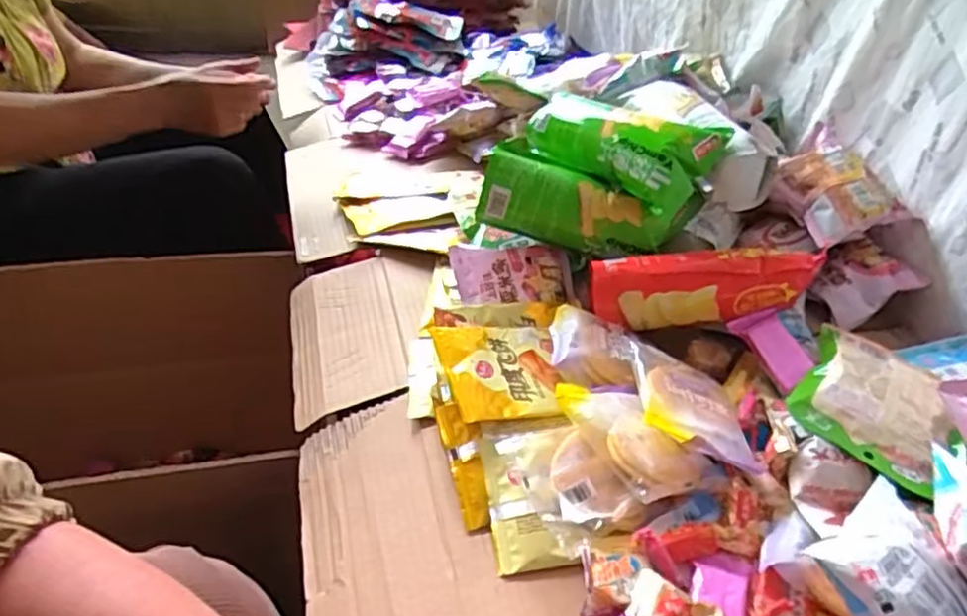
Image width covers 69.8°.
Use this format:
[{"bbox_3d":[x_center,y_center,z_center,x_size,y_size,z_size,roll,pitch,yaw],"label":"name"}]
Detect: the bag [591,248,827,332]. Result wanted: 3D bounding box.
[{"bbox_3d":[0.199,-0.021,0.640,0.194,0.061,0.042,-6,36,5],"label":"bag"}]

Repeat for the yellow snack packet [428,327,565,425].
[{"bbox_3d":[0.016,0.052,0.585,0.101,0.022,0.103,-5,37,-14],"label":"yellow snack packet"}]

